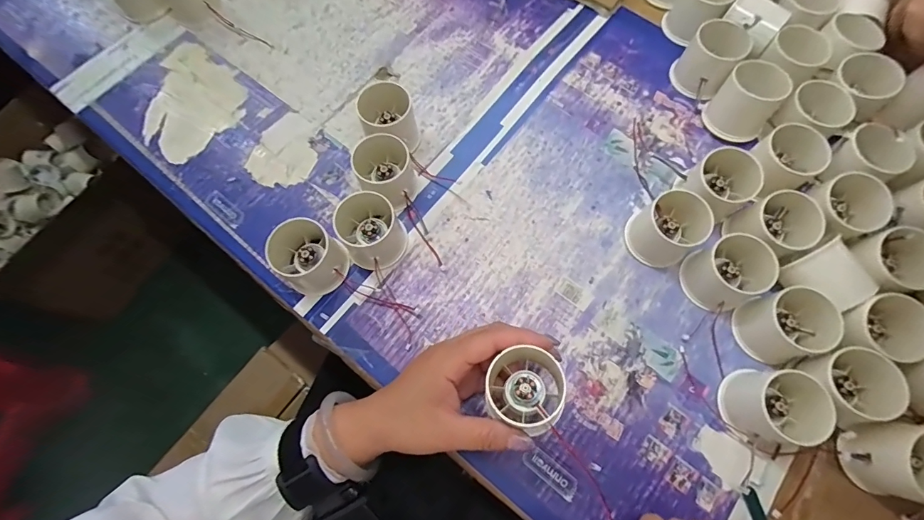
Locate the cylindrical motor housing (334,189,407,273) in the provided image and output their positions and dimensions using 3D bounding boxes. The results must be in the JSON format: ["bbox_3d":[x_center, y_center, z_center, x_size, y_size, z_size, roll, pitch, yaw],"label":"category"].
[{"bbox_3d":[-0.078,-0.025,0.369,0.054,0.050,0.052,0,71,0],"label":"cylindrical motor housing"}]

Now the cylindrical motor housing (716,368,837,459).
[{"bbox_3d":[0.244,0.116,0.323,0.064,0.044,0.061,0,71,0],"label":"cylindrical motor housing"}]

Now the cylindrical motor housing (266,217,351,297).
[{"bbox_3d":[-0.131,-0.001,0.360,0.051,0.050,0.052,0,71,0],"label":"cylindrical motor housing"}]

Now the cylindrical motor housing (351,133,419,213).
[{"bbox_3d":[-0.068,-0.079,0.390,0.054,0.046,0.059,0,71,0],"label":"cylindrical motor housing"}]

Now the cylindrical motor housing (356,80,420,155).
[{"bbox_3d":[-0.072,-0.138,0.409,0.050,0.048,0.054,0,71,0],"label":"cylindrical motor housing"}]

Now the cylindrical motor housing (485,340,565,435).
[{"bbox_3d":[0.043,0.088,0.294,0.051,0.044,0.051,18,72,6],"label":"cylindrical motor housing"}]

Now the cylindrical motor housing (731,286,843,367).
[{"bbox_3d":[0.266,0.053,0.343,0.062,0.045,0.053,-16,72,-6],"label":"cylindrical motor housing"}]

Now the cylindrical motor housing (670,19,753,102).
[{"bbox_3d":[0.243,-0.198,0.416,0.052,0.052,0.056,40,76,12],"label":"cylindrical motor housing"}]

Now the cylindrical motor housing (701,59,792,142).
[{"bbox_3d":[0.263,-0.146,0.391,0.051,0.053,0.041,29,74,9],"label":"cylindrical motor housing"}]

